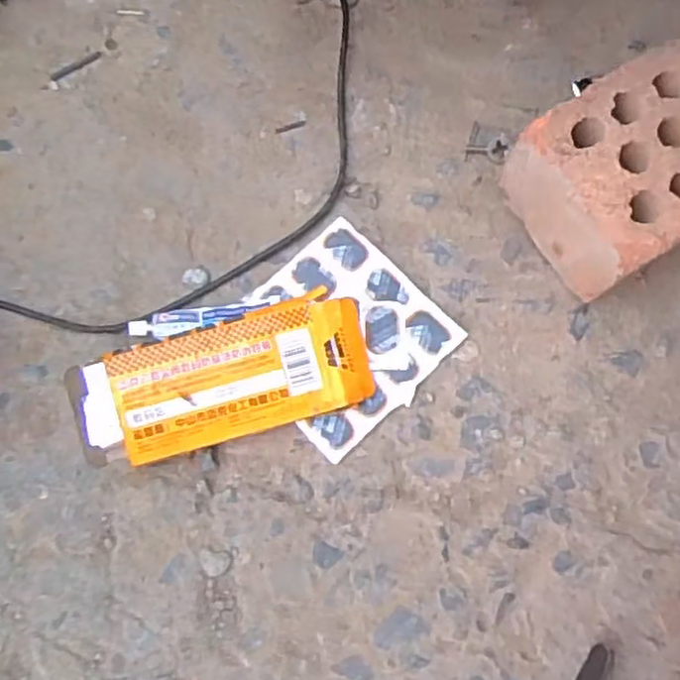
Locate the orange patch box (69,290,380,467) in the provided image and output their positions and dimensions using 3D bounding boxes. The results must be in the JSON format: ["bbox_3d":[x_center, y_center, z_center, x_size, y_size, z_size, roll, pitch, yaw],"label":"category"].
[{"bbox_3d":[-0.076,0.027,0.444,0.192,0.036,0.074,-16,79,-4],"label":"orange patch box"}]

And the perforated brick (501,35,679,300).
[{"bbox_3d":[0.233,-0.133,0.453,0.225,0.091,0.105,-31,81,-7],"label":"perforated brick"}]

